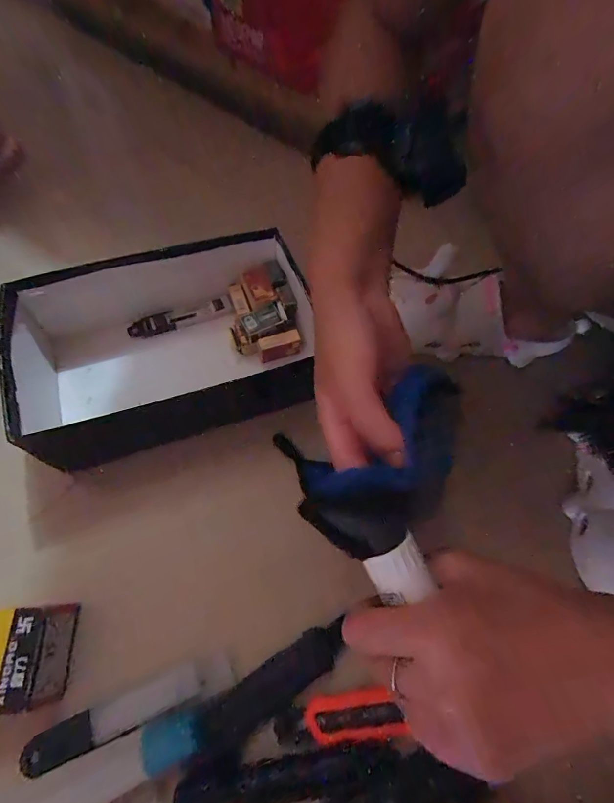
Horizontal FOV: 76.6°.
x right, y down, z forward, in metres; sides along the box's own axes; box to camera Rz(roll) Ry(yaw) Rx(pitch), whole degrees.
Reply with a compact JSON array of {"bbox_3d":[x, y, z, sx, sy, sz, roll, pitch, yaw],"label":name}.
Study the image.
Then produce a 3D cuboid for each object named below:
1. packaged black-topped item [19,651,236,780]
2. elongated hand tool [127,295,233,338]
[{"bbox_3d":[-0.138,0.242,0.306,0.158,0.012,0.026,-18,67,-12],"label":"packaged black-topped item"},{"bbox_3d":[-0.157,-0.104,0.485,0.126,0.019,0.017,-19,67,-12],"label":"elongated hand tool"}]

